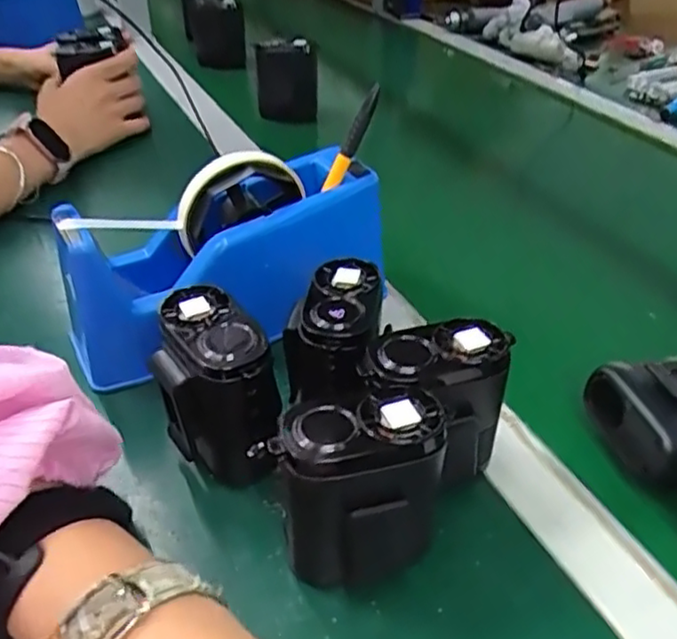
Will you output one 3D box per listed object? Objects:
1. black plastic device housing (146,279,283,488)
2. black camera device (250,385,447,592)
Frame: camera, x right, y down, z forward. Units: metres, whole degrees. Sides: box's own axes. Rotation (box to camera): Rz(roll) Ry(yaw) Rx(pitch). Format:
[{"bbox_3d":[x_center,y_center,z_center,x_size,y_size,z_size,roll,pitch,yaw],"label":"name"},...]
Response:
[{"bbox_3d":[-0.063,0.035,0.333,0.053,0.080,0.068,-19,41,-26],"label":"black plastic device housing"},{"bbox_3d":[0.008,0.075,0.286,0.075,0.085,0.043,-10,38,-16],"label":"black camera device"}]

